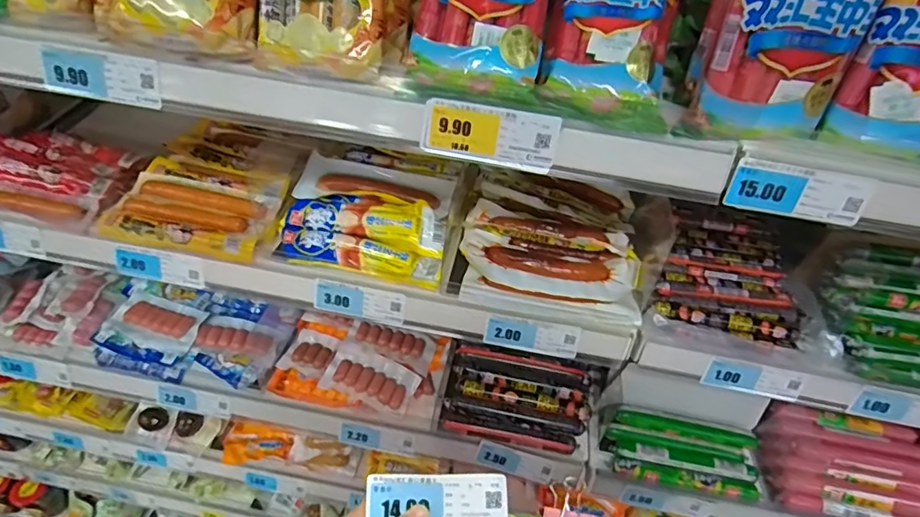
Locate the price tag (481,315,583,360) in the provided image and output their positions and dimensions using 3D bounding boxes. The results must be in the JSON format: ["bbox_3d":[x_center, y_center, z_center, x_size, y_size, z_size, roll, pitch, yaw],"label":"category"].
[{"bbox_3d":[0.077,0.085,0.550,0.098,0.036,0.004,9,19,3],"label":"price tag"}]

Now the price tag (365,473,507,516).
[{"bbox_3d":[-0.016,0.173,0.362,0.097,0.009,0.037,0,74,1],"label":"price tag"}]

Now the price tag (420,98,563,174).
[{"bbox_3d":[0.023,-0.094,0.395,0.102,0.043,0.004,11,24,3],"label":"price tag"}]

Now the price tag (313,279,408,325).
[{"bbox_3d":[-0.109,0.049,0.560,0.099,0.034,0.005,10,16,4],"label":"price tag"}]

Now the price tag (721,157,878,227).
[{"bbox_3d":[0.252,-0.048,0.384,0.099,0.039,0.005,12,31,3],"label":"price tag"}]

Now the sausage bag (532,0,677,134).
[{"bbox_3d":[0.125,-0.194,0.392,0.096,0.029,0.188,14,84,6],"label":"sausage bag"}]

